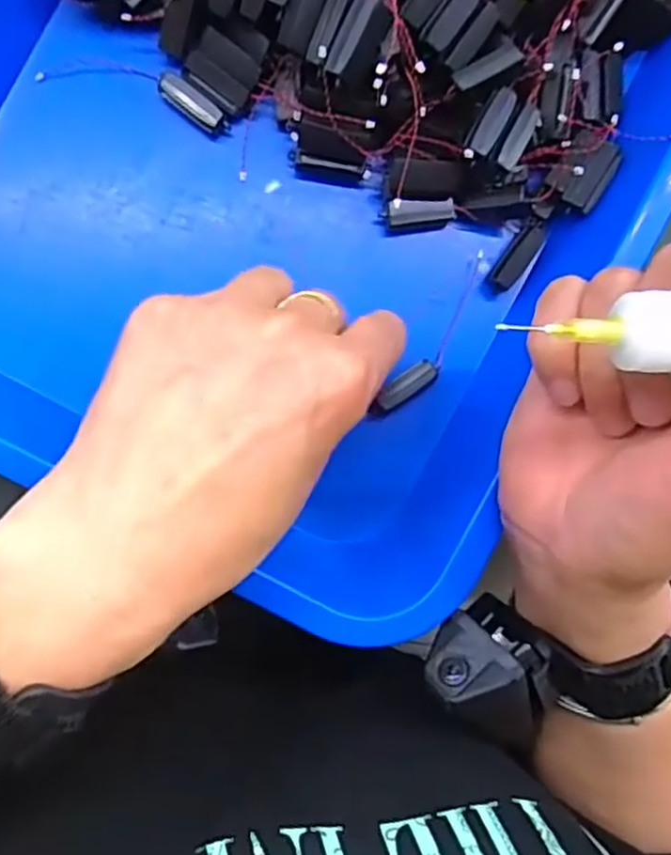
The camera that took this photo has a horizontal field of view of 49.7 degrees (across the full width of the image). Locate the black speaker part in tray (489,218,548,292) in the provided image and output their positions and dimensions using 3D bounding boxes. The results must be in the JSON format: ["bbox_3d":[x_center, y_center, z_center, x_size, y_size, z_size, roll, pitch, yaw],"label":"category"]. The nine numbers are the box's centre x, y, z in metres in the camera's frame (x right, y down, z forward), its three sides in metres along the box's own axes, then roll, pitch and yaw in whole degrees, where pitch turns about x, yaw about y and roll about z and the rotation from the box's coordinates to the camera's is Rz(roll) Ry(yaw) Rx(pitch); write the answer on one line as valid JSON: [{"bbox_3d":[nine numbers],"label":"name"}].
[{"bbox_3d":[0.077,-0.072,0.302,0.011,0.008,0.030,33,89,-6],"label":"black speaker part in tray"}]

